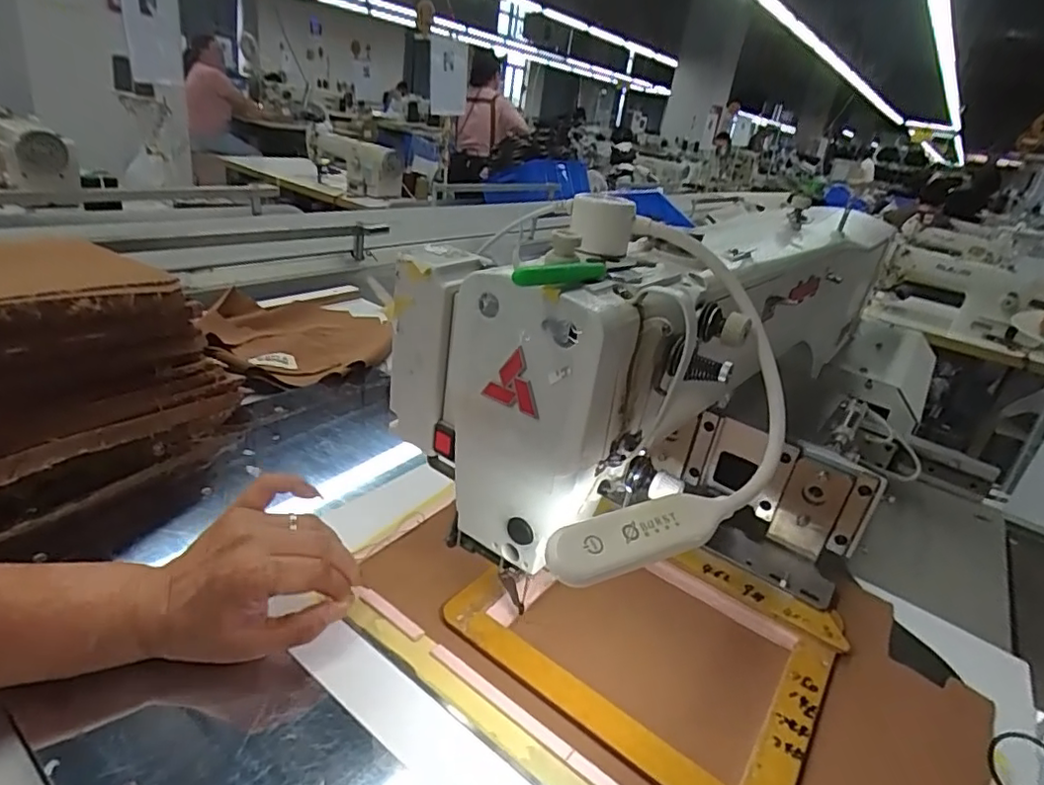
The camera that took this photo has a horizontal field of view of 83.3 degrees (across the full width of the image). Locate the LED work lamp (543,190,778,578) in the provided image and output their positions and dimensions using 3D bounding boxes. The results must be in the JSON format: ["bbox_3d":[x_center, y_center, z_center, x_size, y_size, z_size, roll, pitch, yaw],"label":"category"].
[{"bbox_3d":[0.085,-0.003,0.330,0.132,0.080,0.226,5,68,3],"label":"LED work lamp"}]

